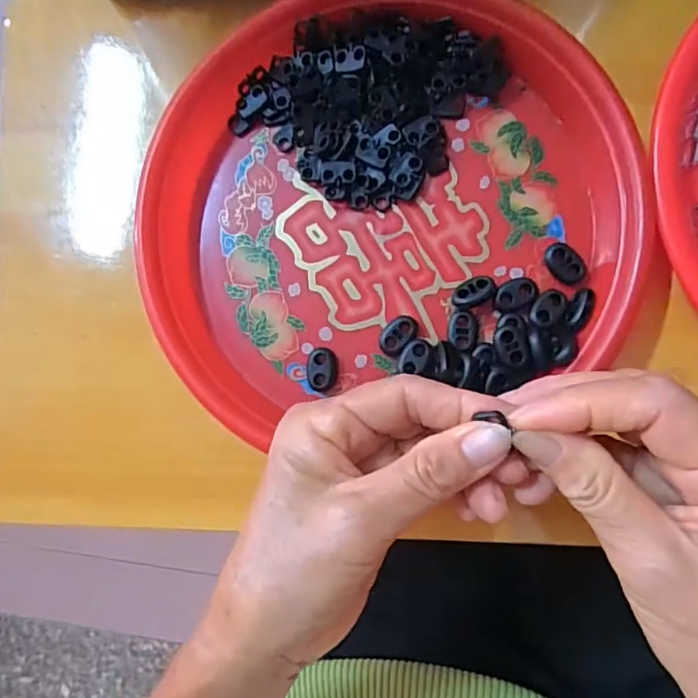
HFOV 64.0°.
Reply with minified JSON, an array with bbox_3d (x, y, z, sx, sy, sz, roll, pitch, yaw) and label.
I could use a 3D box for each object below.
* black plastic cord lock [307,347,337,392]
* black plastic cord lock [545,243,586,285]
[{"bbox_3d":[-0.014,0.010,0.284,0.014,0.008,0.022,0,86,6],"label":"black plastic cord lock"},{"bbox_3d":[0.106,-0.042,0.274,0.015,0.004,0.022,-34,84,3],"label":"black plastic cord lock"}]

